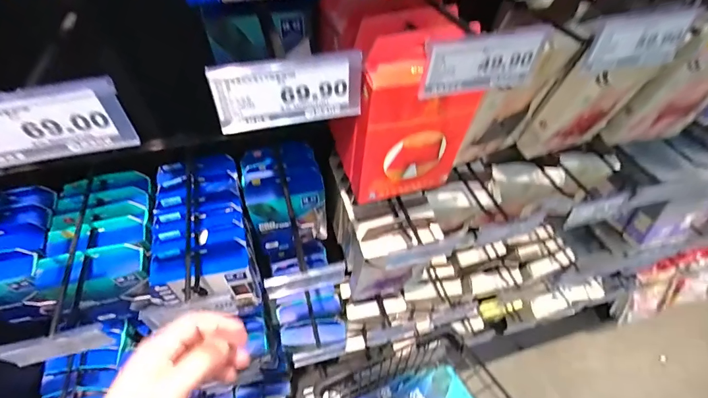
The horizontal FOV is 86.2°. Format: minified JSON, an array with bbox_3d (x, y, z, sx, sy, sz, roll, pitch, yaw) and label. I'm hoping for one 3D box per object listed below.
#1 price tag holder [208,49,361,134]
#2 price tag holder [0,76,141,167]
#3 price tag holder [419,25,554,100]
[{"bbox_3d":[-0.044,-0.073,0.263,0.101,0.049,0.010,-12,54,-13],"label":"price tag holder"},{"bbox_3d":[-0.192,-0.043,0.228,0.100,0.048,0.005,-13,48,-10],"label":"price tag holder"},{"bbox_3d":[0.101,-0.106,0.296,0.097,0.049,0.007,-10,54,-11],"label":"price tag holder"}]

